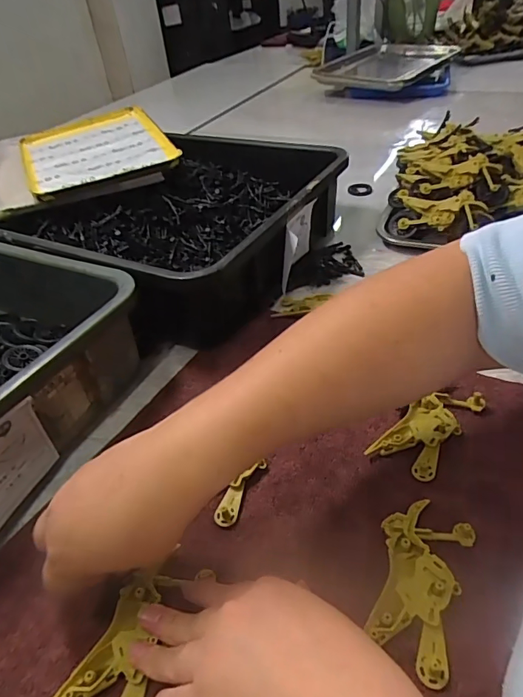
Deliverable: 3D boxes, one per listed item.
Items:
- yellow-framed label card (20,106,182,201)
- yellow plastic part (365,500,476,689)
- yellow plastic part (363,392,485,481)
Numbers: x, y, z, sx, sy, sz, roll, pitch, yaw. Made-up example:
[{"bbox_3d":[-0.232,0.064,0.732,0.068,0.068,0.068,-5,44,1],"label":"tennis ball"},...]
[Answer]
[{"bbox_3d":[-0.250,-0.299,0.682,0.198,0.013,0.252,-24,48,-14],"label":"yellow-framed label card"},{"bbox_3d":[0.095,0.141,0.278,0.051,0.016,0.093,17,45,23],"label":"yellow plastic part"},{"bbox_3d":[0.135,0.063,0.363,0.100,0.015,0.049,-32,48,-29],"label":"yellow plastic part"}]

